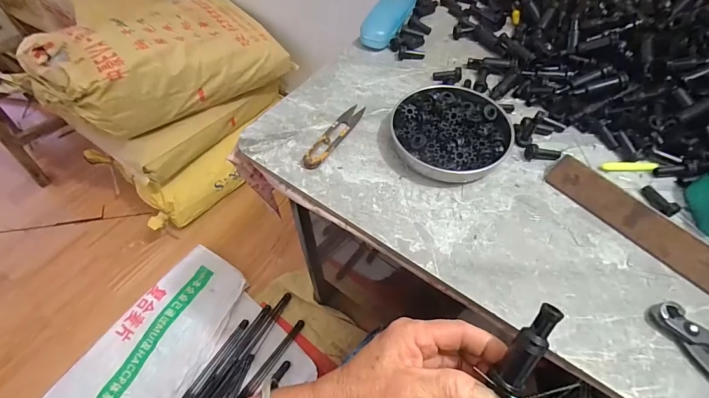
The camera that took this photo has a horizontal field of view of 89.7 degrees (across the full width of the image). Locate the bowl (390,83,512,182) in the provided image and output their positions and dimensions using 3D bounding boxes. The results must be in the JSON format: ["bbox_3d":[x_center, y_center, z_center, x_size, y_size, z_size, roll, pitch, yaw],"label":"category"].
[{"bbox_3d":[0.115,-0.083,0.428,0.134,0.030,0.129,0,57,-1],"label":"bowl"}]

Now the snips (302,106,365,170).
[{"bbox_3d":[-0.024,-0.079,0.437,0.025,0.009,0.116,25,60,15],"label":"snips"}]

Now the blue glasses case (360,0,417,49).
[{"bbox_3d":[0.057,-0.289,0.565,0.052,0.032,0.149,23,59,14],"label":"blue glasses case"}]

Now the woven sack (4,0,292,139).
[{"bbox_3d":[-0.551,-0.394,1.030,0.360,0.228,0.643,37,51,21],"label":"woven sack"}]

